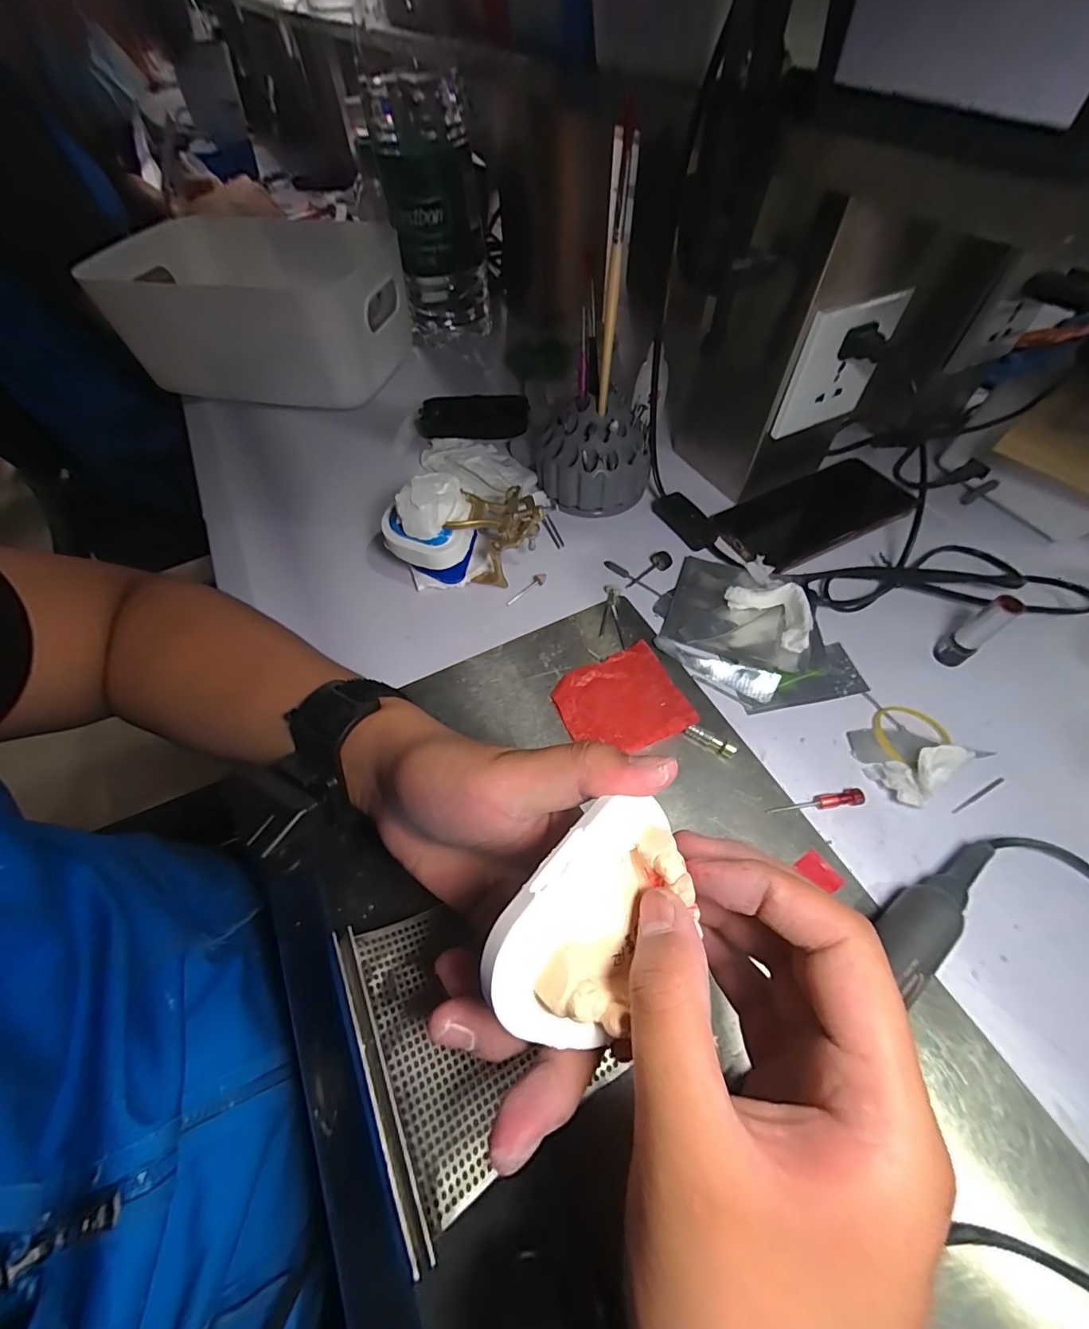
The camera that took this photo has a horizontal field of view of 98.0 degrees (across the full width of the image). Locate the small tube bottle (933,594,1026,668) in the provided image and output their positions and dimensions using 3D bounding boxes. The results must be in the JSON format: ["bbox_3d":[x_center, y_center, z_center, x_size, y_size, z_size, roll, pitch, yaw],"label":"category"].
[{"bbox_3d":[0.292,-0.022,0.319,0.016,0.055,0.018,-31,62,-17],"label":"small tube bottle"}]

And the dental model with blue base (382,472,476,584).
[{"bbox_3d":[-0.088,-0.101,0.369,0.070,0.072,0.069,-18,59,-9],"label":"dental model with blue base"}]

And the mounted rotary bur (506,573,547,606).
[{"bbox_3d":[-0.014,-0.060,0.381,0.012,0.006,0.039,40,67,23],"label":"mounted rotary bur"}]

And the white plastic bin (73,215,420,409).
[{"bbox_3d":[-0.316,-0.405,0.548,0.303,0.121,0.176,4,58,4],"label":"white plastic bin"}]

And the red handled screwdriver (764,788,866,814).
[{"bbox_3d":[0.162,0.083,0.283,0.056,0.007,0.010,-8,58,-3],"label":"red handled screwdriver"}]

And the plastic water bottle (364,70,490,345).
[{"bbox_3d":[-0.128,-0.514,0.555,0.100,0.216,0.114,-14,59,-7],"label":"plastic water bottle"}]

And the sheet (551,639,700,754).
[{"bbox_3d":[0.051,0.026,0.321,0.079,0.009,0.070,-20,59,-11],"label":"sheet"}]

